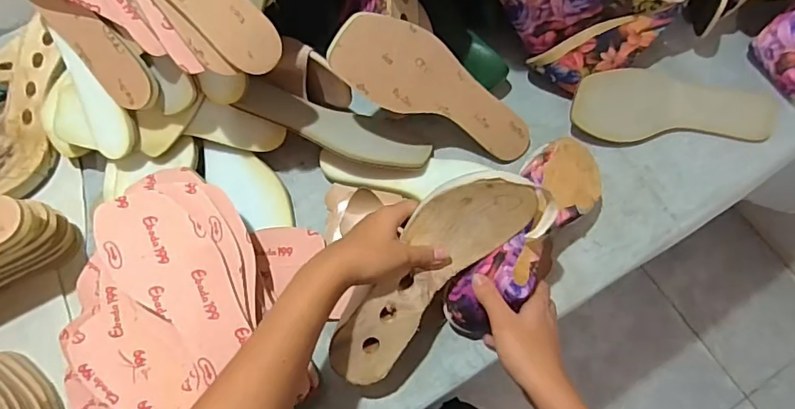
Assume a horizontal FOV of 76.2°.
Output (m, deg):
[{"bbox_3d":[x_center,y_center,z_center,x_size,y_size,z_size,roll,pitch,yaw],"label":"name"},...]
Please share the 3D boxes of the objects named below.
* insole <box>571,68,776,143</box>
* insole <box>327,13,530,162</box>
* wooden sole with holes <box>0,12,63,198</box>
[{"bbox_3d":[0.321,-0.117,0.589,0.236,0.019,0.082,-2,99,-4],"label":"insole"},{"bbox_3d":[0.046,-0.119,0.536,0.242,0.009,0.079,24,97,-25],"label":"insole"},{"bbox_3d":[-0.432,-0.107,0.577,0.084,0.047,0.213,14,91,6],"label":"wooden sole with holes"}]

